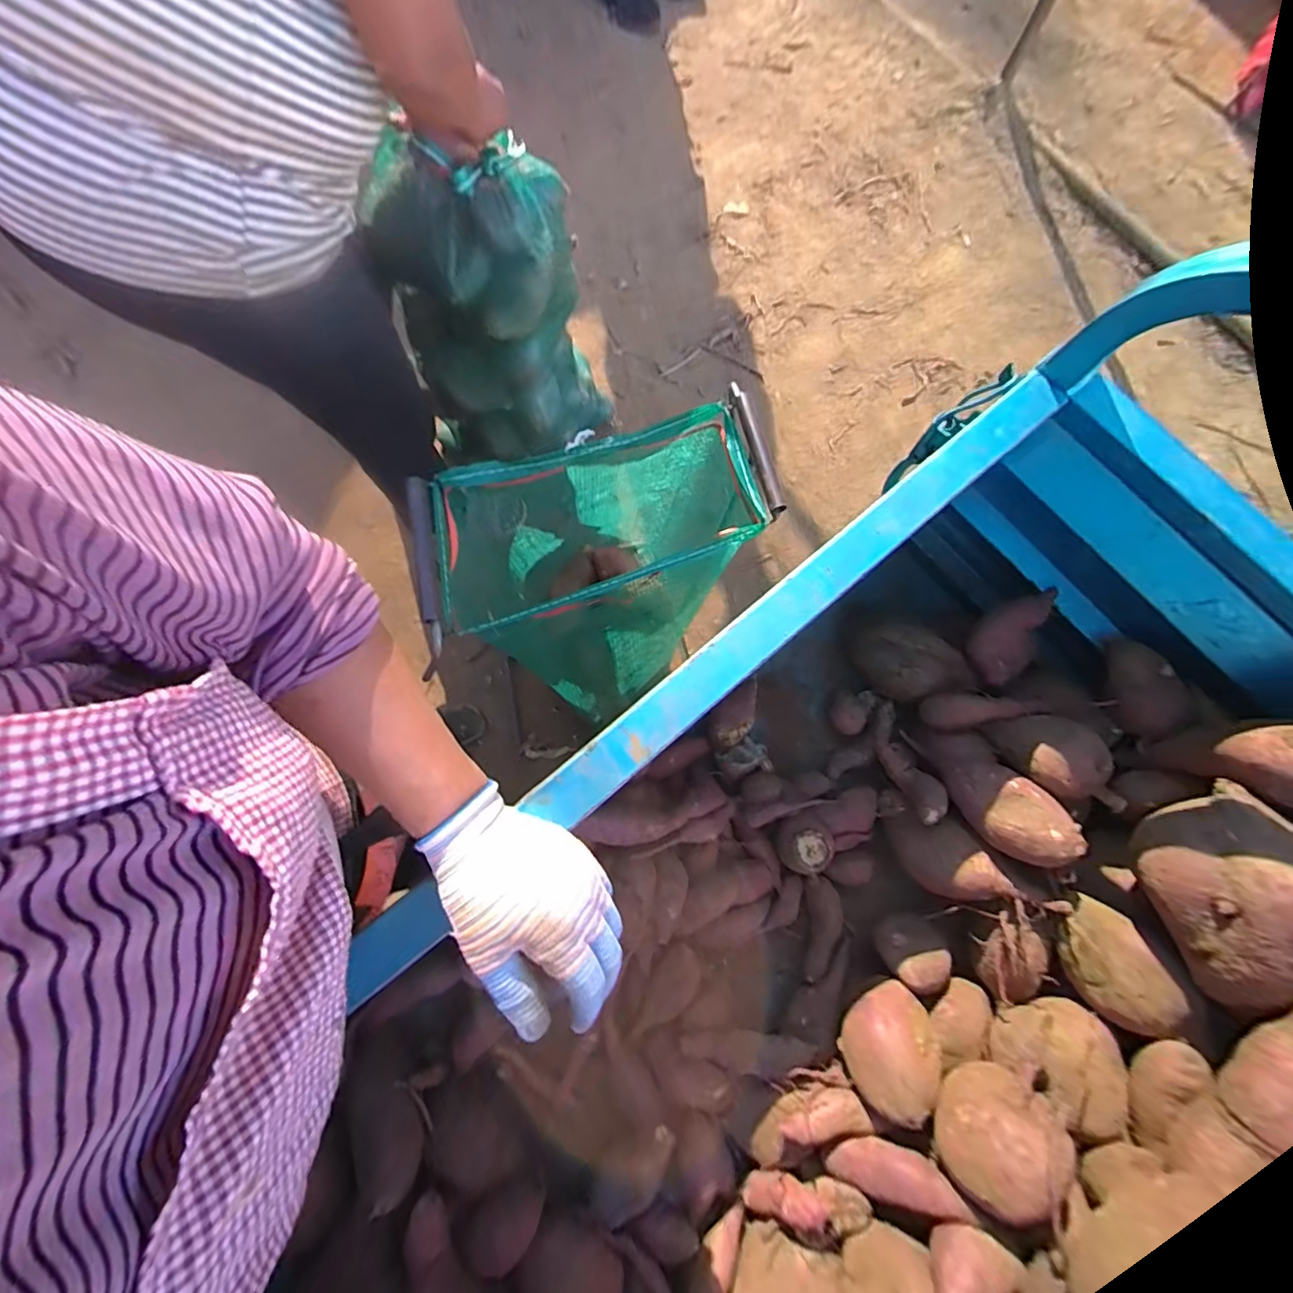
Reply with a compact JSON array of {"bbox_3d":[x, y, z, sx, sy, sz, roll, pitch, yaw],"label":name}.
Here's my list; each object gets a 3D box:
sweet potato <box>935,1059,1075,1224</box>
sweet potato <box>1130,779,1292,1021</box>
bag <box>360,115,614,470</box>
[{"bbox_3d":[0.283,0.398,0.440,0.095,0.084,0.070,-40,81,-10],"label":"sweet potato"},{"bbox_3d":[0.481,0.203,0.446,0.094,0.101,0.174,15,77,2],"label":"sweet potato"},{"bbox_3d":[-0.274,-0.611,0.997,0.307,0.437,0.218,-11,77,-4],"label":"bag"}]

